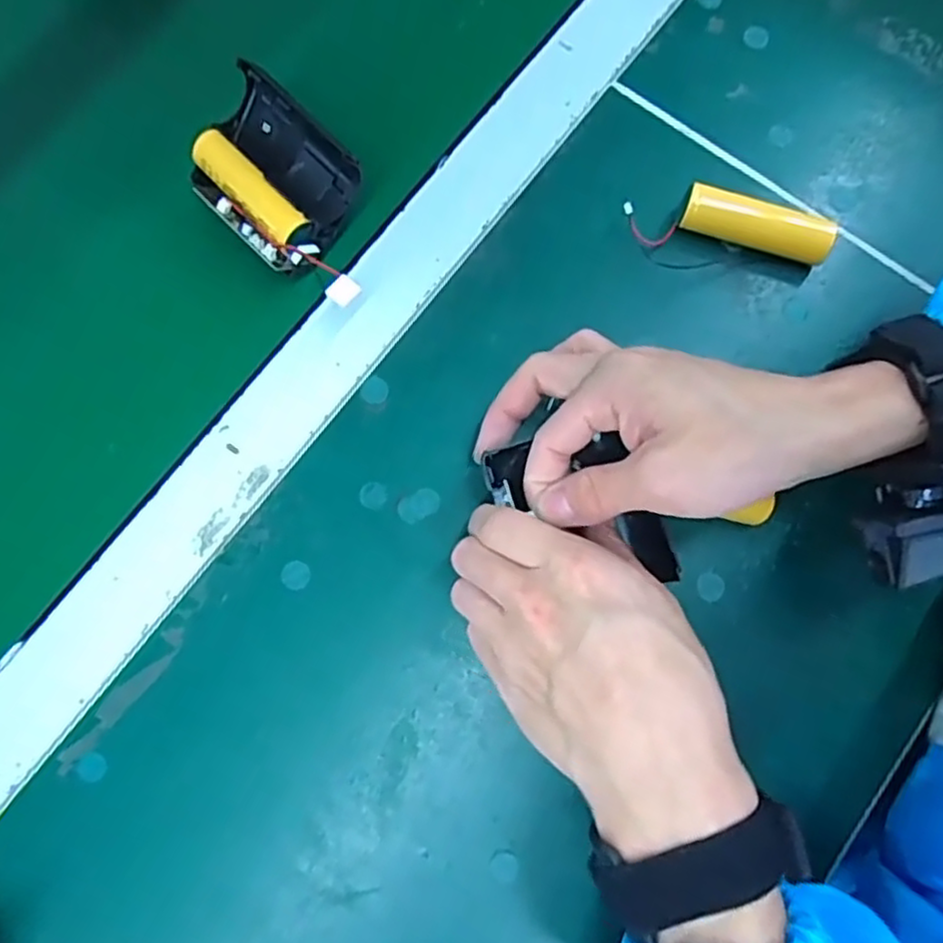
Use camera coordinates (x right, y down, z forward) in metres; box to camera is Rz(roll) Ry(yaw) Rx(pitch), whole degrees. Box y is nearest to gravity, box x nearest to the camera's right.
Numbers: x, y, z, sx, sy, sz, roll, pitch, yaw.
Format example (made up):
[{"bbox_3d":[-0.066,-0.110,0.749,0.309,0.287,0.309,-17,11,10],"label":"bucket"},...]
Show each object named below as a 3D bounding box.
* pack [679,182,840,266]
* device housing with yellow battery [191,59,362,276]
[{"bbox_3d":[0.141,-0.121,0.345,0.071,0.020,0.019,19,80,5],"label":"pack"},{"bbox_3d":[-0.095,-0.143,0.339,0.084,0.041,0.064,42,82,9],"label":"device housing with yellow battery"}]

